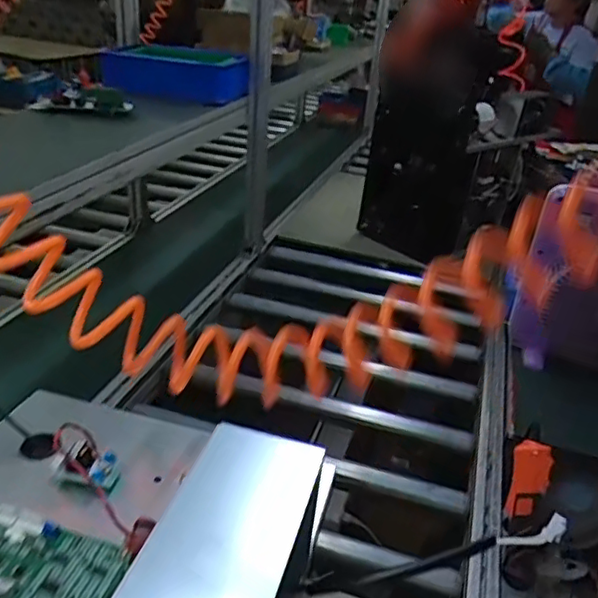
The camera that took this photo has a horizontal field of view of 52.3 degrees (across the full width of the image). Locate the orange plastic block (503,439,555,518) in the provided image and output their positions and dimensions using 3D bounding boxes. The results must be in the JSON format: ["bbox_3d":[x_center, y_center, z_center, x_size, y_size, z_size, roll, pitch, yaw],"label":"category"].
[{"bbox_3d":[0.318,0.254,0.850,0.051,0.112,0.018,18,9,23],"label":"orange plastic block"}]

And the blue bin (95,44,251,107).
[{"bbox_3d":[-0.270,-0.492,1.318,0.275,0.085,0.213,17,31,22],"label":"blue bin"}]

